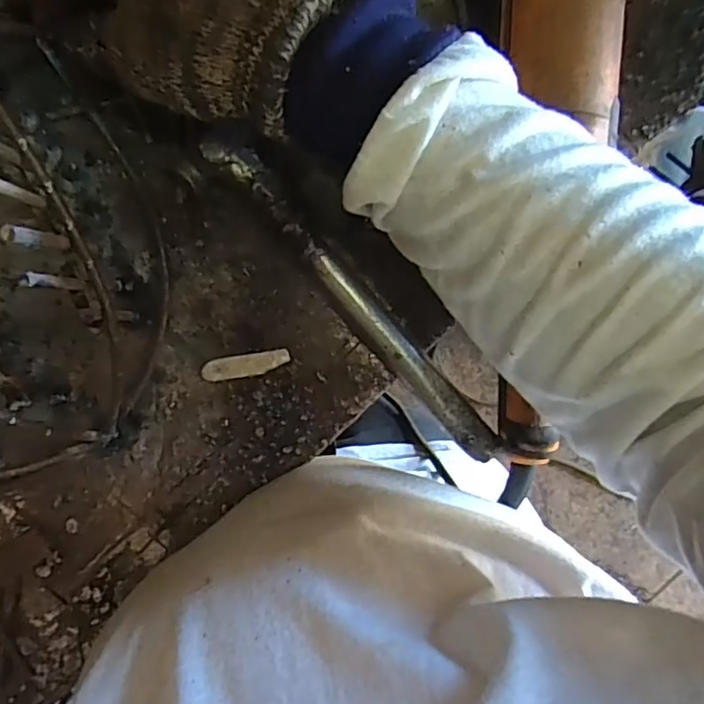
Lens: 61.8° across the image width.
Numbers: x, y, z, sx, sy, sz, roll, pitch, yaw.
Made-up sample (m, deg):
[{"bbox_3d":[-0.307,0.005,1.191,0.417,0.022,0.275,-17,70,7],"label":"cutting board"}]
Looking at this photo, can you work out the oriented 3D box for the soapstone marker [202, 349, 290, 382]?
[{"bbox_3d":[-0.059,0.008,0.331,0.048,0.007,0.013,-9,94,-8],"label":"soapstone marker"}]

